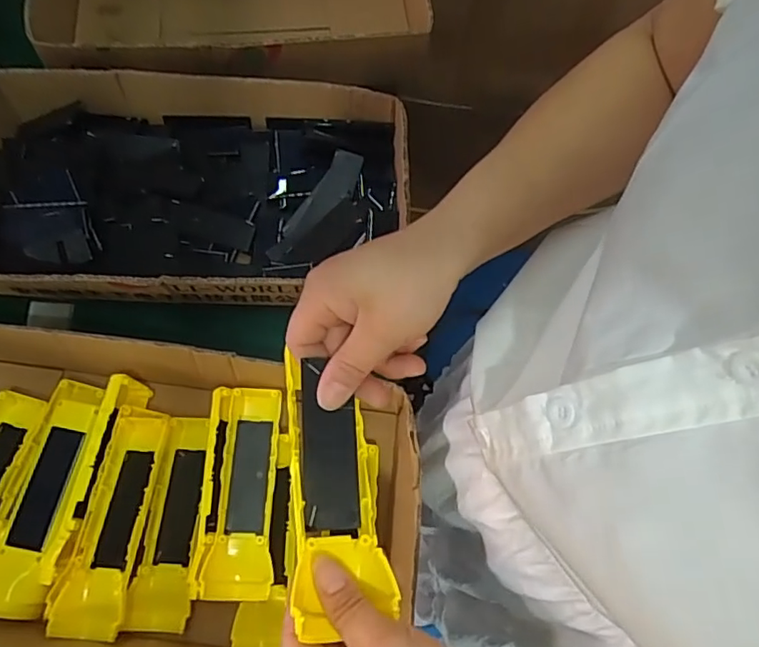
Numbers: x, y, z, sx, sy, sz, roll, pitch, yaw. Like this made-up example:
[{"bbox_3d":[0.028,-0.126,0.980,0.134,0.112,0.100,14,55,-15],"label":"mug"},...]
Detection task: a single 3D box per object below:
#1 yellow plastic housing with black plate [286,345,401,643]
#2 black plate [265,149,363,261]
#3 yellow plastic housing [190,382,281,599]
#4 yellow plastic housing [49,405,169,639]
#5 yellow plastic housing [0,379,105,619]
[{"bbox_3d":[-0.026,0.084,0.307,0.049,0.021,0.143,-9,61,-6],"label":"yellow plastic housing with black plate"},{"bbox_3d":[-0.060,-0.118,0.568,0.044,0.007,0.137,26,76,26],"label":"black plate"},{"bbox_3d":[-0.113,0.134,0.462,0.055,0.031,0.164,-1,67,-3],"label":"yellow plastic housing"},{"bbox_3d":[-0.208,0.153,0.451,0.046,0.030,0.172,5,66,-1],"label":"yellow plastic housing"},{"bbox_3d":[-0.271,0.136,0.458,0.054,0.029,0.181,7,66,0],"label":"yellow plastic housing"}]

